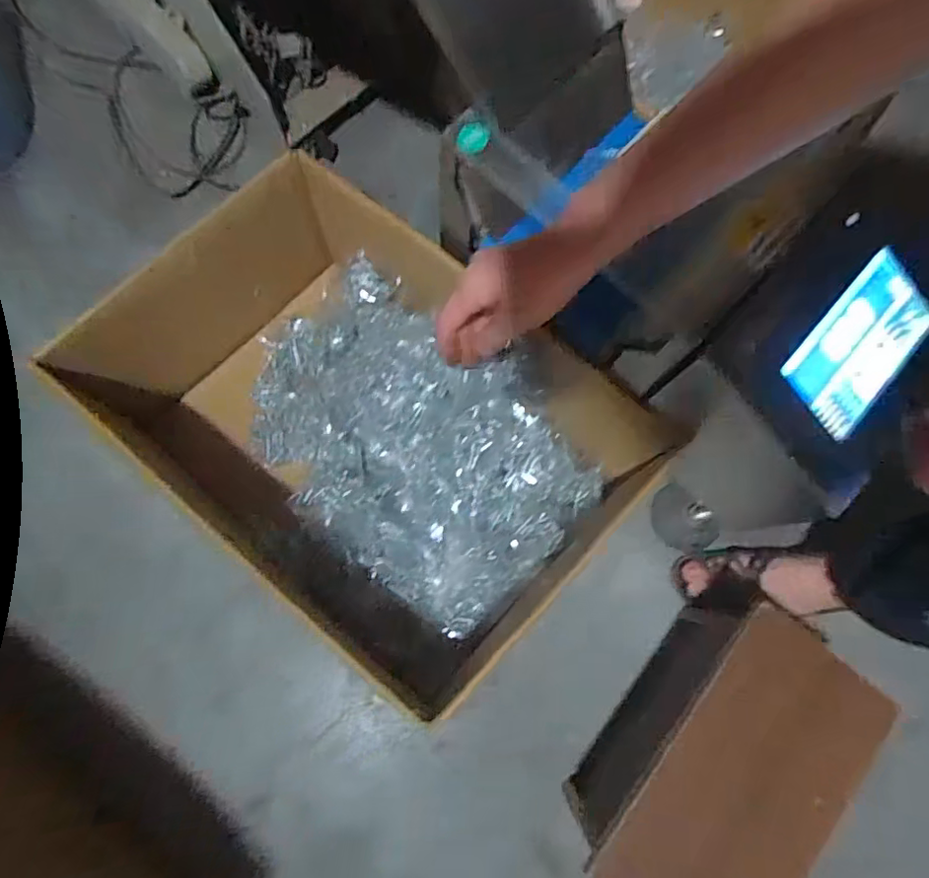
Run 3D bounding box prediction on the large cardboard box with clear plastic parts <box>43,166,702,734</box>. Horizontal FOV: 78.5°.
[{"bbox_3d":[-0.108,-0.008,0.692,0.557,0.223,0.380,39,79,8],"label":"large cardboard box with clear plastic parts"}]

